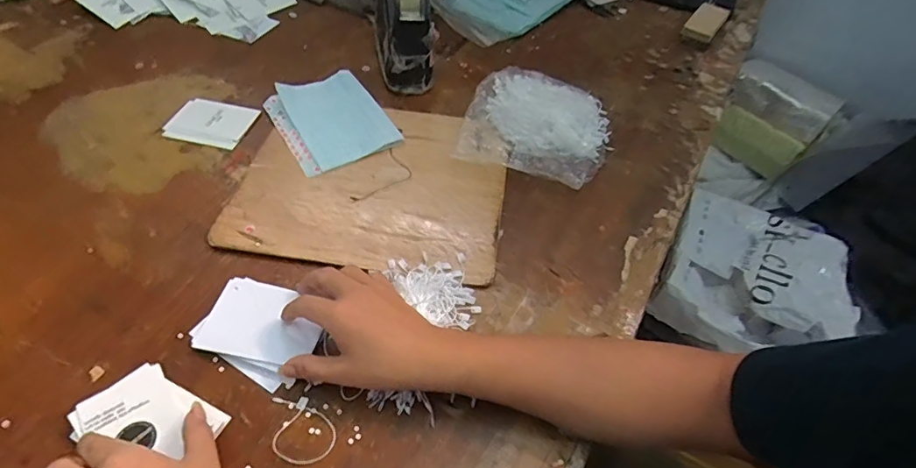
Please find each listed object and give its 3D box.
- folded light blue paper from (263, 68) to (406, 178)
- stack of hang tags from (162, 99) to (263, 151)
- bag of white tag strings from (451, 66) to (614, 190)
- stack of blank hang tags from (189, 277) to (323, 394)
[{"bbox_3d":[-0.156,-0.143,0.612,0.124,0.012,0.149,-25,58,-21],"label":"folded light blue paper"},{"bbox_3d":[-0.305,-0.140,0.615,0.097,0.004,0.080,12,53,6],"label":"stack of hang tags"},{"bbox_3d":[0.098,-0.134,0.610,0.174,0.032,0.160,14,53,7],"label":"bag of white tag strings"},{"bbox_3d":[-0.173,0.081,0.436,0.101,0.012,0.078,22,54,13],"label":"stack of blank hang tags"}]

